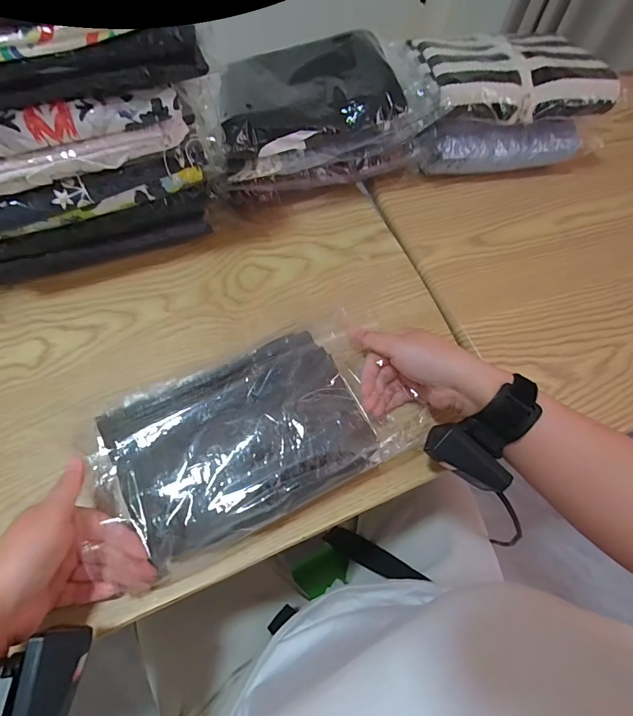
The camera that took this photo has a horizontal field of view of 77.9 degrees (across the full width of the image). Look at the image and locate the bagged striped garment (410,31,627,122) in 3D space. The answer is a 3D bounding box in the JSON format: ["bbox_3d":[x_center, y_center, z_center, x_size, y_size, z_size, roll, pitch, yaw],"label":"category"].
[{"bbox_3d":[0.249,-0.381,0.515,0.244,0.044,0.170,-11,64,-10],"label":"bagged striped garment"}]

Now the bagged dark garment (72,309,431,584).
[{"bbox_3d":[-0.053,0.062,0.355,0.293,0.047,0.154,-22,65,-16],"label":"bagged dark garment"}]

